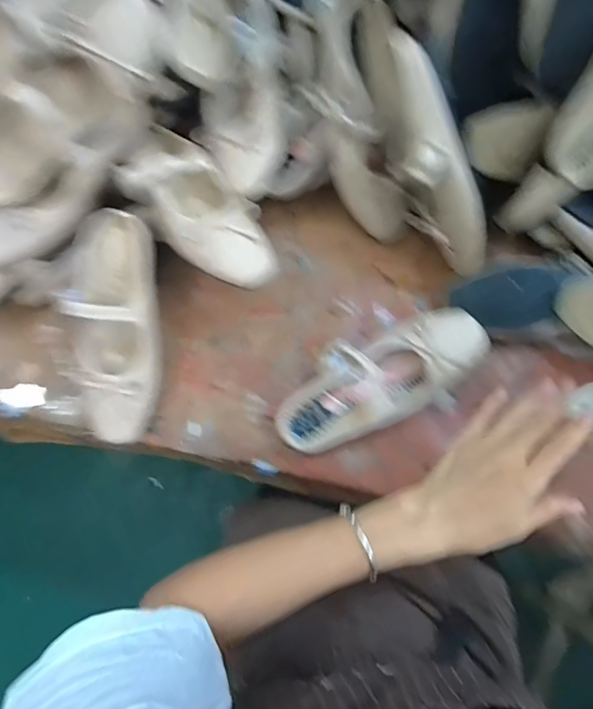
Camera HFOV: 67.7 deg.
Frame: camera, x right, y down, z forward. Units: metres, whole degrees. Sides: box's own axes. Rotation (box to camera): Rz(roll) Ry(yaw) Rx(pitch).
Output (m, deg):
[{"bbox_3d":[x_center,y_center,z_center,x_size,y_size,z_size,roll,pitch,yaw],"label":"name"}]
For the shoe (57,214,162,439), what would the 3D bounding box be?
[{"bbox_3d":[-0.195,-0.027,0.468,0.089,0.055,0.239,-4,91,-2],"label":"shoe"}]

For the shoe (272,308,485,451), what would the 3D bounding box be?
[{"bbox_3d":[0.091,0.027,0.483,0.232,0.055,0.092,-22,78,-6],"label":"shoe"}]

